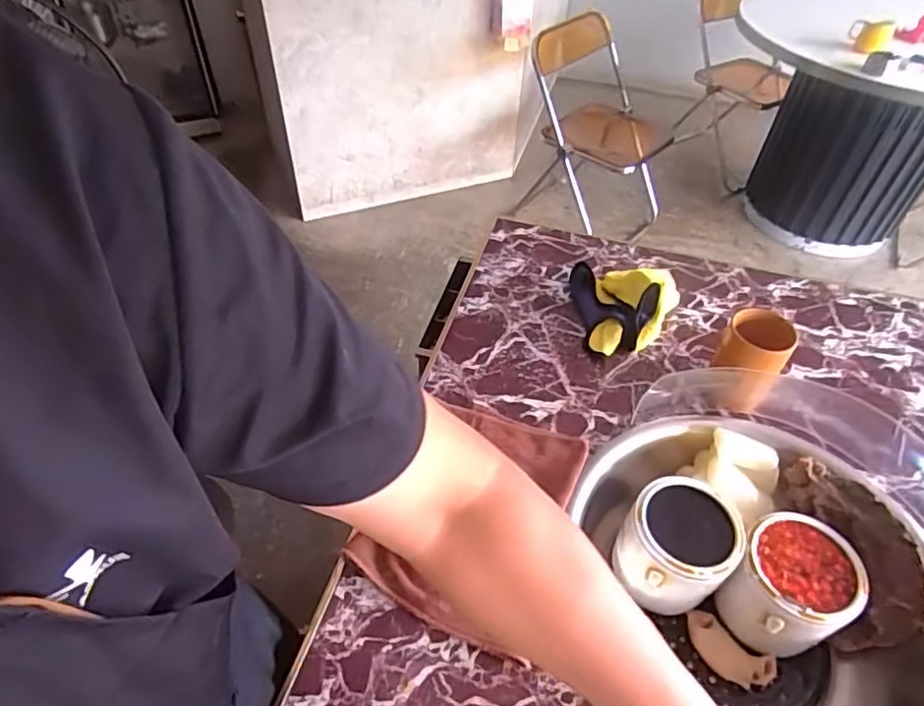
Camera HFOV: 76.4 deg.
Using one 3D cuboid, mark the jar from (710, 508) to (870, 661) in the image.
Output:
[{"bbox_3d":[0.386,0.275,0.696,0.131,0.109,0.119,-30,55,-26],"label":"jar"}]

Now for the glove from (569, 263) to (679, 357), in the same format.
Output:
[{"bbox_3d":[0.256,-0.084,0.928,0.167,0.076,0.182,13,47,8],"label":"glove"}]

